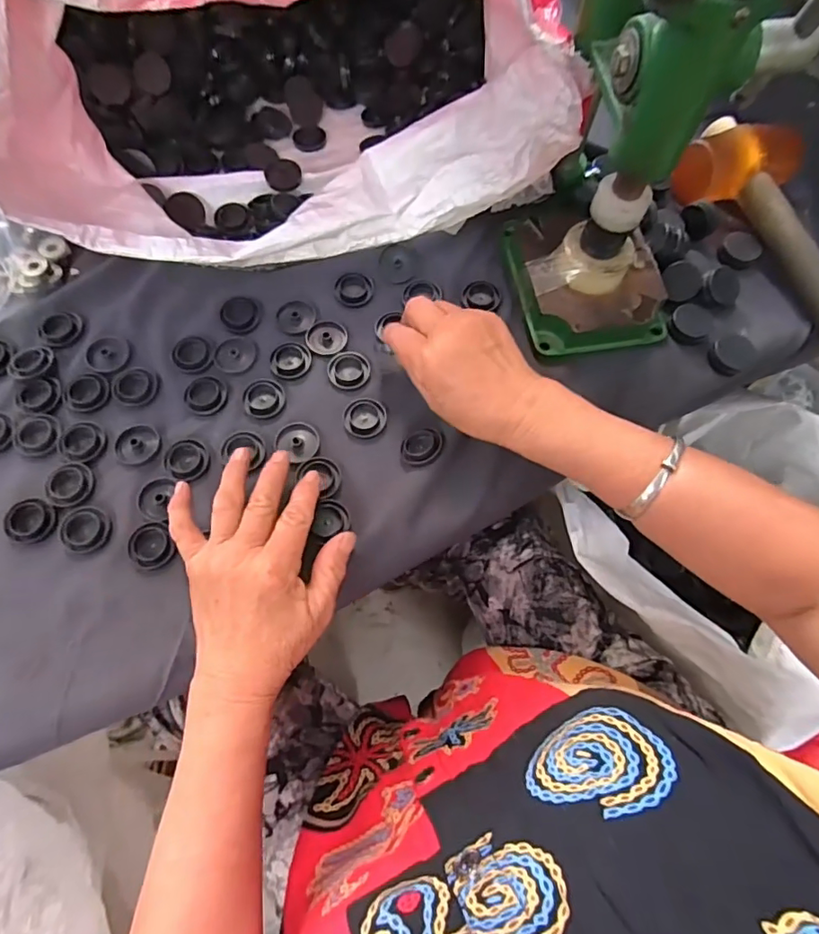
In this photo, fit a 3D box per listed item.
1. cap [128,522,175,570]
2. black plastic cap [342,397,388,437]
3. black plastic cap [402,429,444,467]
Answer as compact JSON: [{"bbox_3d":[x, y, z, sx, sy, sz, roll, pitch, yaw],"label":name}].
[{"bbox_3d":[-0.185,0.056,0.372,0.029,0.005,0.033,-28,71,-13],"label":"cap"},{"bbox_3d":[-0.035,-0.039,0.413,0.033,0.011,0.027,-5,68,-4],"label":"black plastic cap"},{"bbox_3d":[0.009,-0.015,0.402,0.032,0.006,0.030,-1,78,17],"label":"black plastic cap"}]

